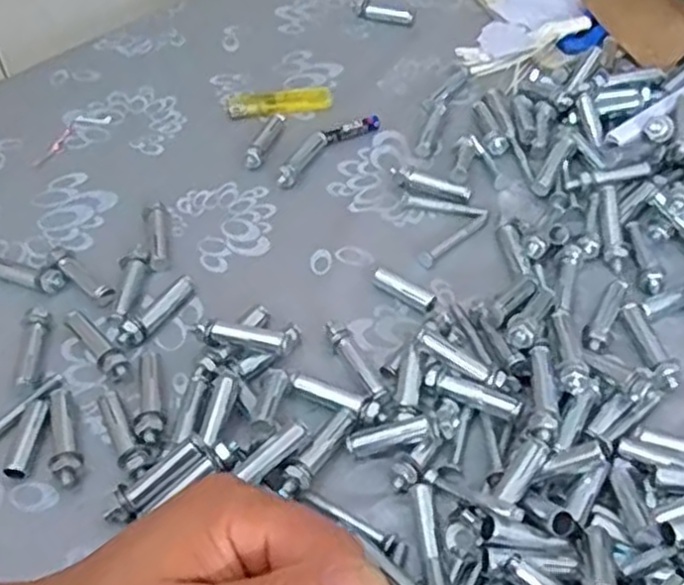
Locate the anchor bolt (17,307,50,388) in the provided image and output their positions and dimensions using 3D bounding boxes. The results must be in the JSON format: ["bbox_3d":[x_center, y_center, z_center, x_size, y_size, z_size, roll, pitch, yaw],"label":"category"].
[{"bbox_3d":[-0.168,0.029,0.410,0.011,0.007,0.051,-7,49,-3],"label":"anchor bolt"}]

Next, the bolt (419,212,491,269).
[{"bbox_3d":[0.069,-0.033,0.463,0.060,0.005,0.010,-36,57,-26],"label":"bolt"}]

